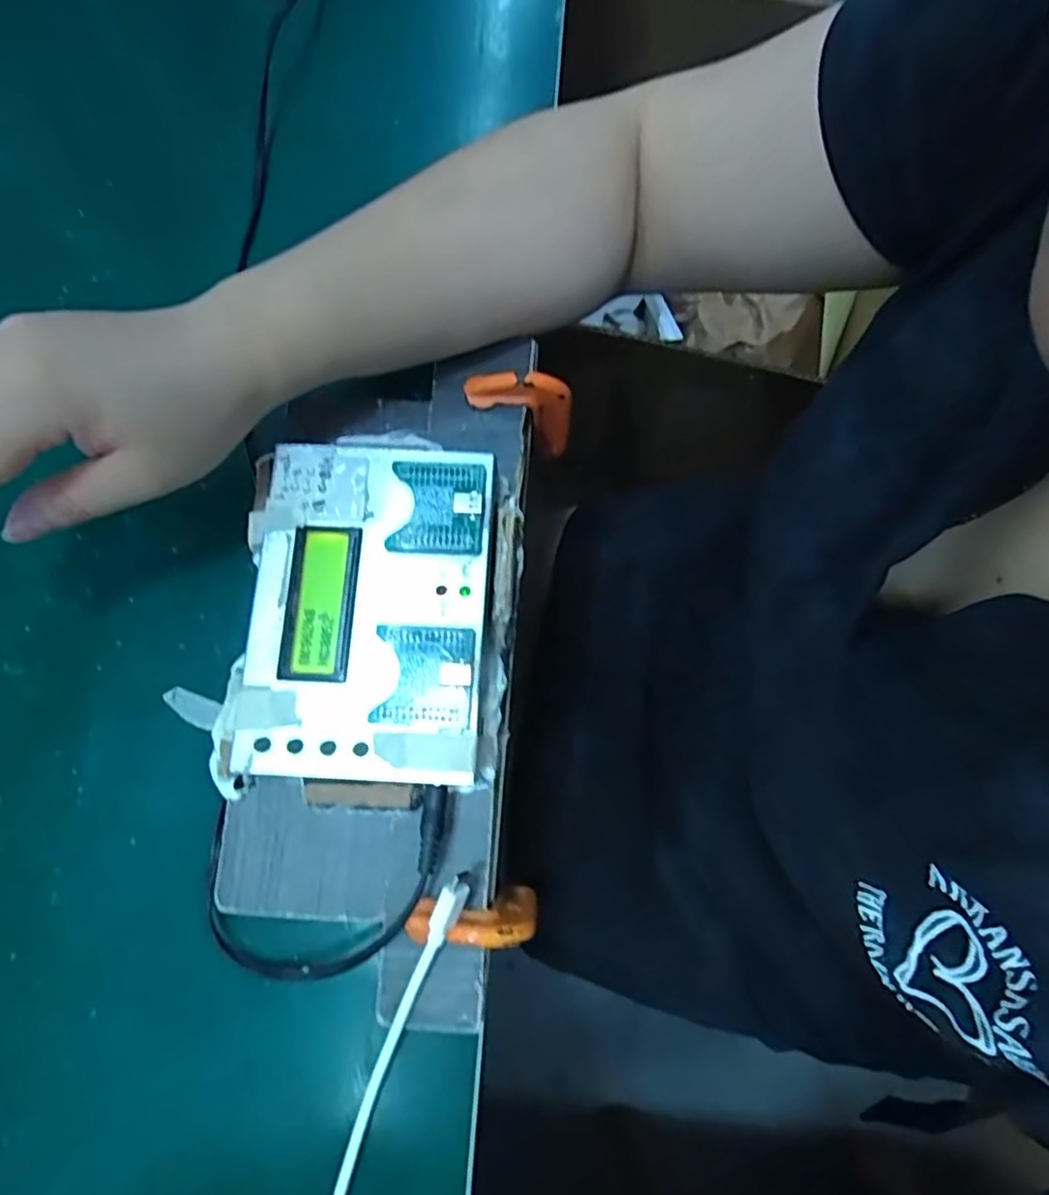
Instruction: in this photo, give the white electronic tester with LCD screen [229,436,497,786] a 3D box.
[{"bbox_3d":[-0.070,0.003,0.282,0.107,0.031,0.146,2,76,2],"label":"white electronic tester with LCD screen"}]

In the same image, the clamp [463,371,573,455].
[{"bbox_3d":[-0.002,-0.094,0.335,0.051,0.072,0.010,4,76,2],"label":"clamp"}]

